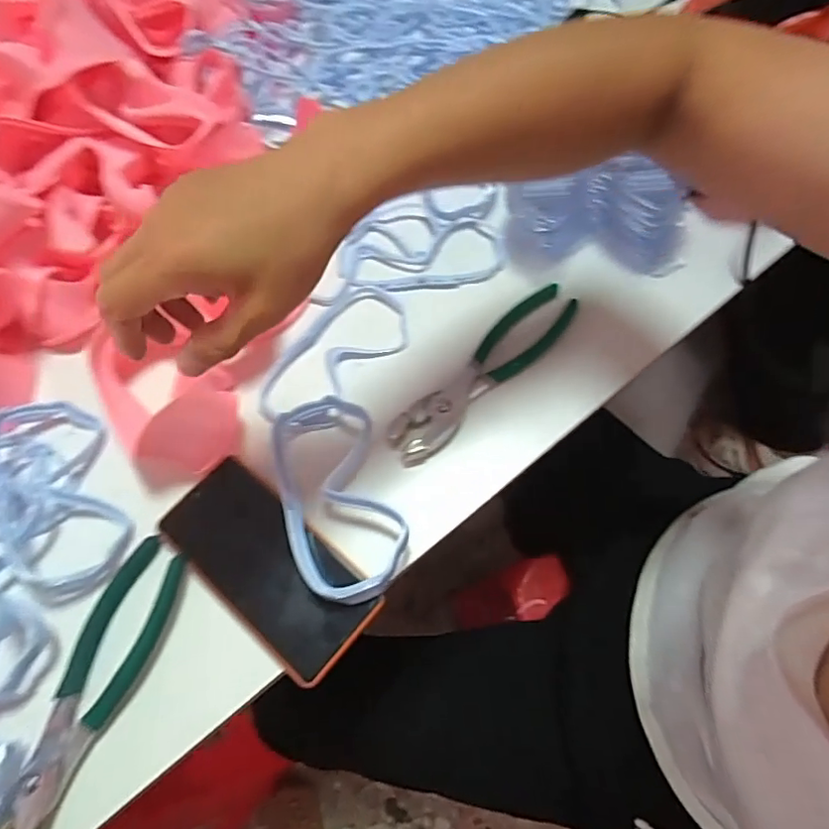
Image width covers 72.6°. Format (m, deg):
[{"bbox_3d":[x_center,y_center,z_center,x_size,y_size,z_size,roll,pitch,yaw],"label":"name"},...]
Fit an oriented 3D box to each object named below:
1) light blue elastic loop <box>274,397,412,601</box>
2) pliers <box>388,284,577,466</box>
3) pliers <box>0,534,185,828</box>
[{"bbox_3d":[-0.056,0.057,0.404,0.076,0.034,0.152,-18,65,-6],"label":"light blue elastic loop"},{"bbox_3d":[0.057,-0.035,0.456,0.197,0.009,0.043,-42,70,-16],"label":"pliers"},{"bbox_3d":[-0.211,0.181,0.365,0.050,0.022,0.200,14,66,9],"label":"pliers"}]

